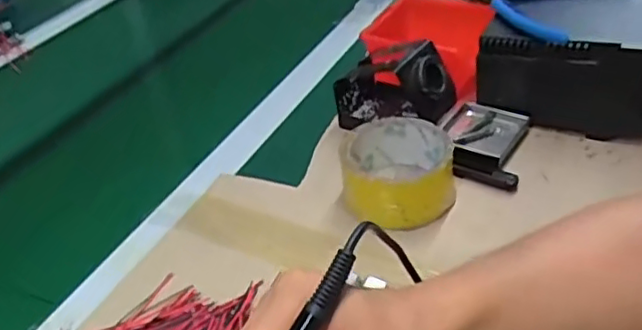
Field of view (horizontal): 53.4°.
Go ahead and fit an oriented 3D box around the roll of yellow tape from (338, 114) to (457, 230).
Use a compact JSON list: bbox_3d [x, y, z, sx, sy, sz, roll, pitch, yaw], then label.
[{"bbox_3d":[0.062,0.005,0.508,0.088,0.049,0.090,-2,36,8],"label":"roll of yellow tape"}]

